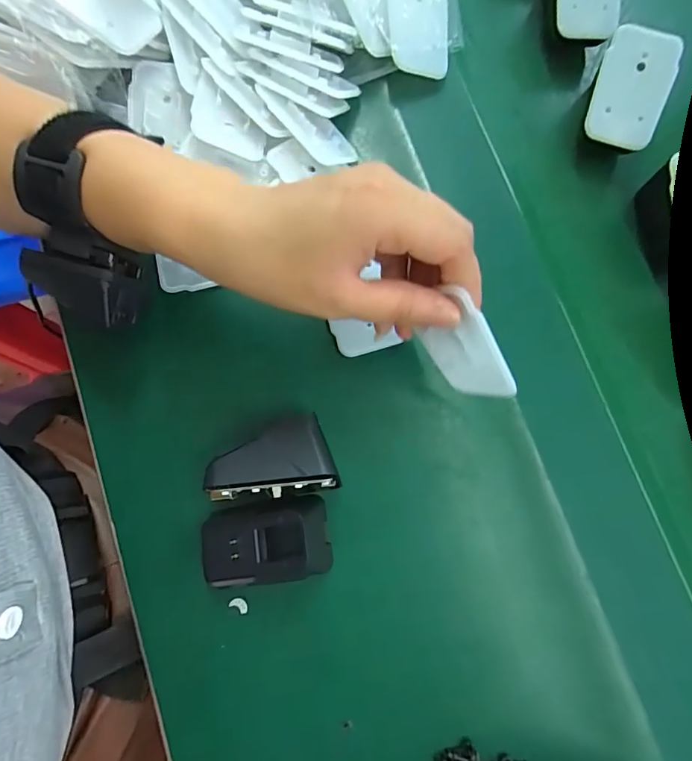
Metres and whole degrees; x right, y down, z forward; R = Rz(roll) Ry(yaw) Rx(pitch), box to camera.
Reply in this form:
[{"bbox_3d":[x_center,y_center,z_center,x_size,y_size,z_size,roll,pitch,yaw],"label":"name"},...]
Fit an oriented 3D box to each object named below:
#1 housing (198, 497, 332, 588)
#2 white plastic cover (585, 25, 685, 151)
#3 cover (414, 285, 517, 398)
[{"bbox_3d":[-0.042,0.090,0.257,0.067,0.053,0.044,-9,80,-3],"label":"housing"},{"bbox_3d":[0.173,-0.176,0.280,0.042,0.007,0.062,16,99,4],"label":"white plastic cover"},{"bbox_3d":[0.056,-0.014,0.227,0.063,0.036,0.006,52,54,-28],"label":"cover"}]

